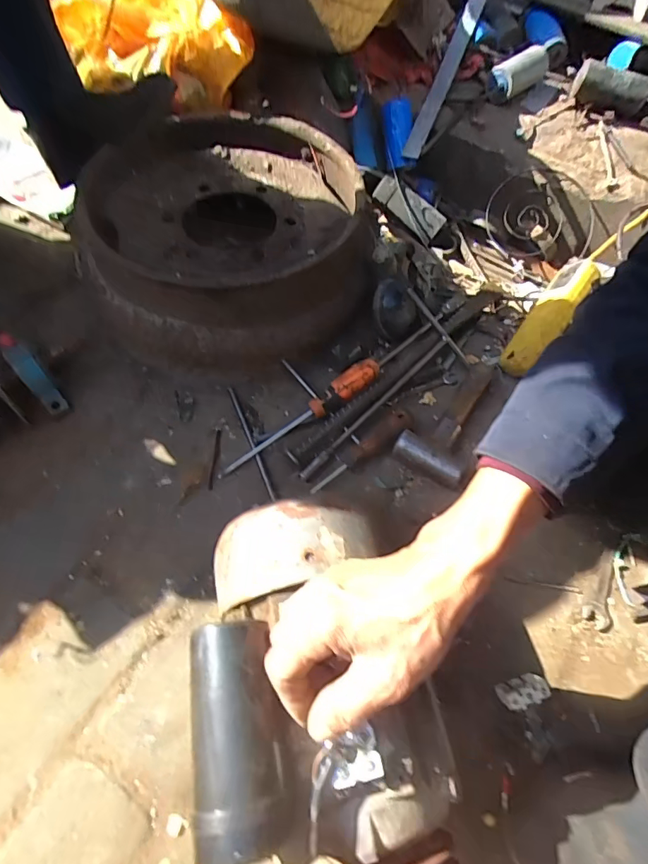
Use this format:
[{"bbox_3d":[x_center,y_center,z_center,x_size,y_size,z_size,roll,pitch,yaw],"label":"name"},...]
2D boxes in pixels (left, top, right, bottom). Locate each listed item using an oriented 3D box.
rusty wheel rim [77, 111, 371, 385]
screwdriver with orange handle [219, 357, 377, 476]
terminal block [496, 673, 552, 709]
[{"bbox_3d":[-0.134,-0.292,0.687,0.408,0.150,0.420,-17,63,-11],"label":"rusty wheel rim"},{"bbox_3d":[-0.029,-0.018,0.598,0.246,0.026,0.025,-36,67,-4],"label":"screwdriver with orange handle"},{"bbox_3d":[0.201,0.265,0.464,0.049,0.037,0.023,-12,62,-8],"label":"terminal block"}]

